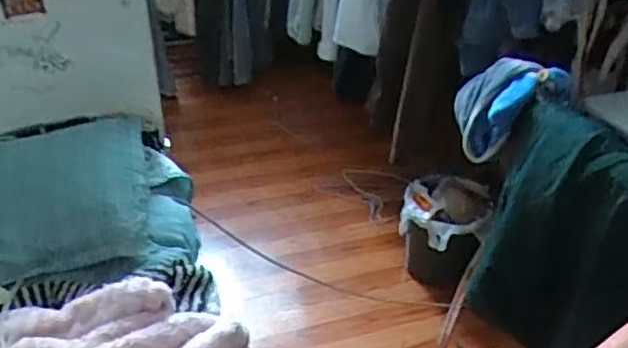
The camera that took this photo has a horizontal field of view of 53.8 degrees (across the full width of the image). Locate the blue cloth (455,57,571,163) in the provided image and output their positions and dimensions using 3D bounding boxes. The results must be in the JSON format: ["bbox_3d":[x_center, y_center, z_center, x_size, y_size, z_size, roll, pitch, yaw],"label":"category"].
[{"bbox_3d":[0.352,-0.116,1.134,0.181,0.165,0.103,15,39,17],"label":"blue cloth"}]

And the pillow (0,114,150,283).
[{"bbox_3d":[-0.606,0.041,1.111,0.590,0.157,0.316,-10,39,-14],"label":"pillow"}]

